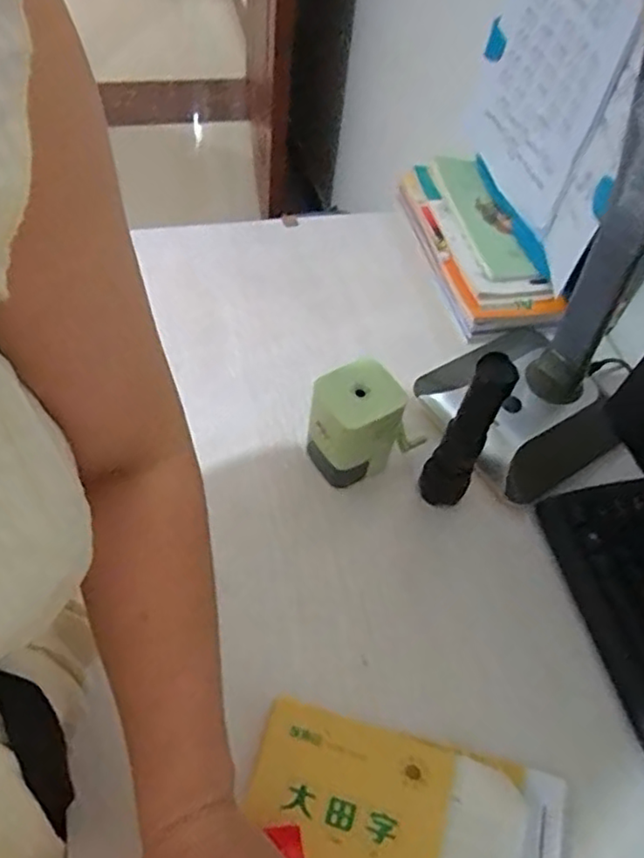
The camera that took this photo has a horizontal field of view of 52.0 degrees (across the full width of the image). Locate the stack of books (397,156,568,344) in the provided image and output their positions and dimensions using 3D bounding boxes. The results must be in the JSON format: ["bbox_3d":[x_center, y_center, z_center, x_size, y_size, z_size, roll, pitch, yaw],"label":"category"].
[{"bbox_3d":[0.176,-0.219,0.773,0.130,0.049,0.266,-9,56,-13],"label":"stack of books"}]

